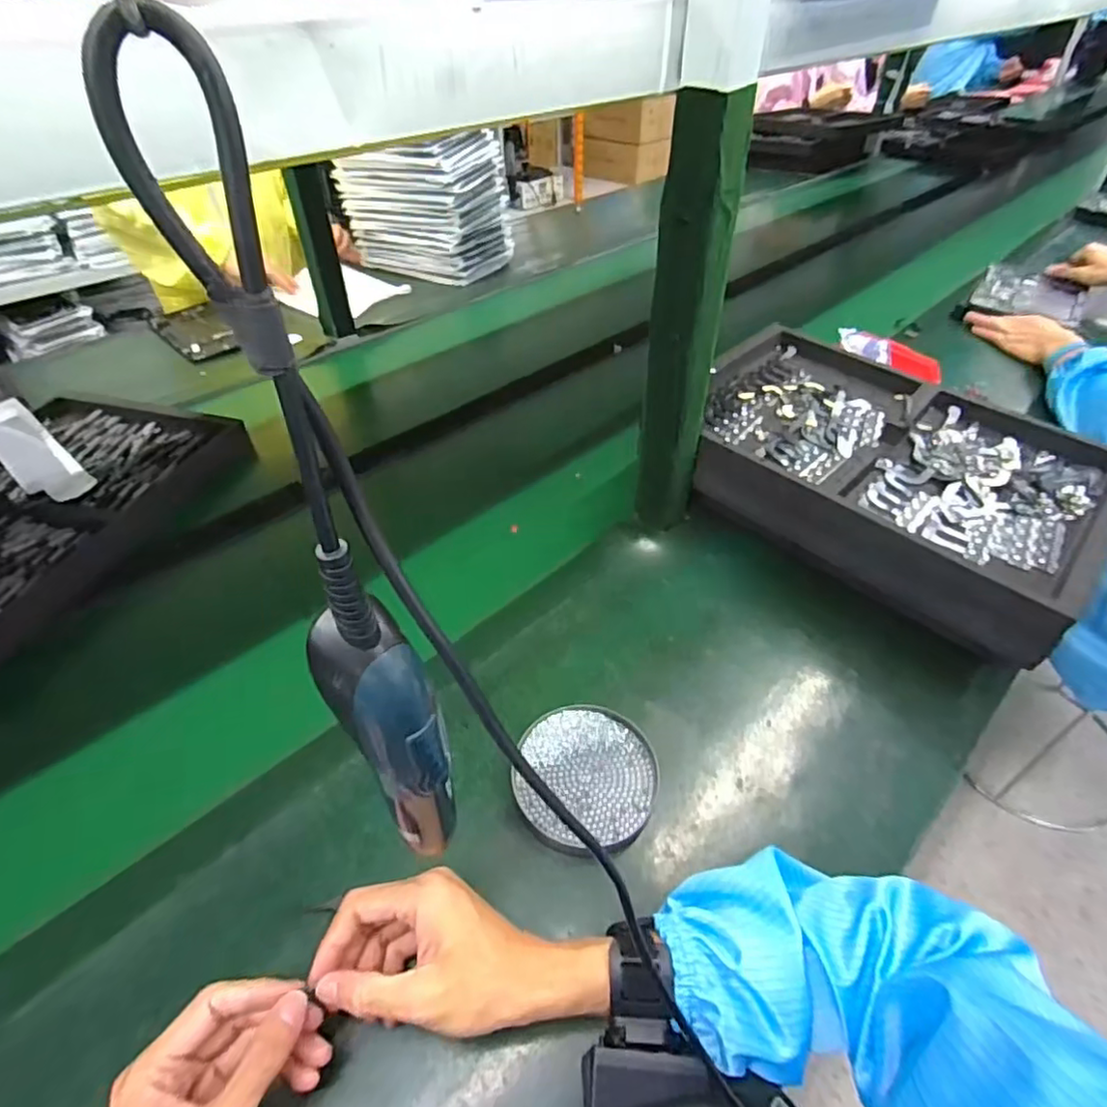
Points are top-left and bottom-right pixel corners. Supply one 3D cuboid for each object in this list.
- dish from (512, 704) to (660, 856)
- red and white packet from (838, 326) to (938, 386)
[{"bbox_3d":[0.026,0.175,0.485,0.109,0.013,0.114,-1,43,1],"label":"dish"},{"bbox_3d":[0.516,-0.308,0.938,0.155,0.016,0.056,27,70,15],"label":"red and white packet"}]

